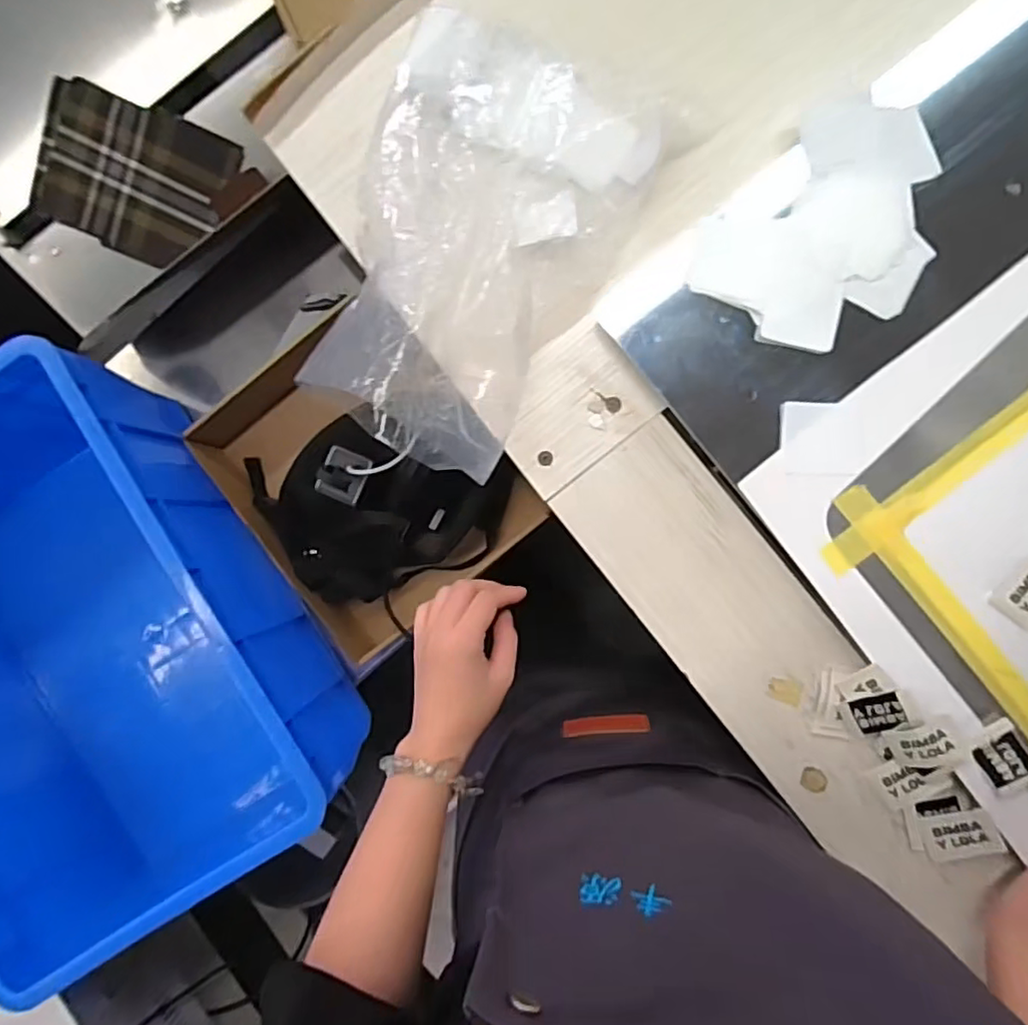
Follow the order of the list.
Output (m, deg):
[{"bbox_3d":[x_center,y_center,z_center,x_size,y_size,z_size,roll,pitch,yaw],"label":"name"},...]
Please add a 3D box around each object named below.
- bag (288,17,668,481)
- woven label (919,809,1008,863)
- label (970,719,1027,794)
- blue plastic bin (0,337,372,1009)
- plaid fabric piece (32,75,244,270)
[{"bbox_3d":[-0.043,-0.206,0.462,0.204,0.100,0.316,23,91,3],"label":"bag"},{"bbox_3d":[0.332,0.240,0.468,0.050,0.004,0.034,-22,86,23],"label":"woven label"},{"bbox_3d":[0.353,0.177,0.454,0.035,0.006,0.046,-32,88,3],"label":"label"},{"bbox_3d":[-0.439,0.144,0.670,0.364,0.263,0.520,-31,88,3],"label":"blue plastic bin"},{"bbox_3d":[-0.421,-0.370,0.701,0.181,0.009,0.155,20,101,-14],"label":"plaid fabric piece"}]

